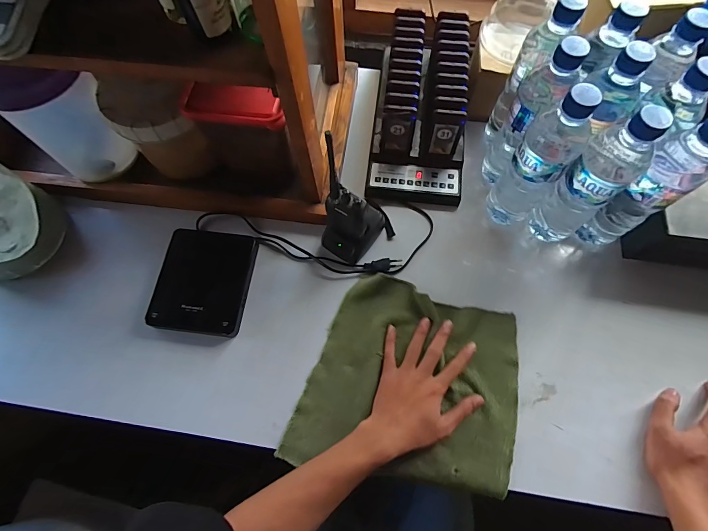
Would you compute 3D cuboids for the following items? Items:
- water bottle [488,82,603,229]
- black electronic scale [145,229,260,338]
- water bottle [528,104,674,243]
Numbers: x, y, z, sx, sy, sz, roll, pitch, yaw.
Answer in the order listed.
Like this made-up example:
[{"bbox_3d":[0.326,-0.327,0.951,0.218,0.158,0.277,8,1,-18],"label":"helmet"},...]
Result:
[{"bbox_3d":[0.227,-0.119,0.457,0.066,0.218,0.052,36,74,13],"label":"water bottle"},{"bbox_3d":[-0.215,0.021,0.524,0.128,0.025,0.150,6,70,3],"label":"black electronic scale"},{"bbox_3d":[0.289,-0.096,0.452,0.057,0.222,0.067,-40,75,-11],"label":"water bottle"}]

